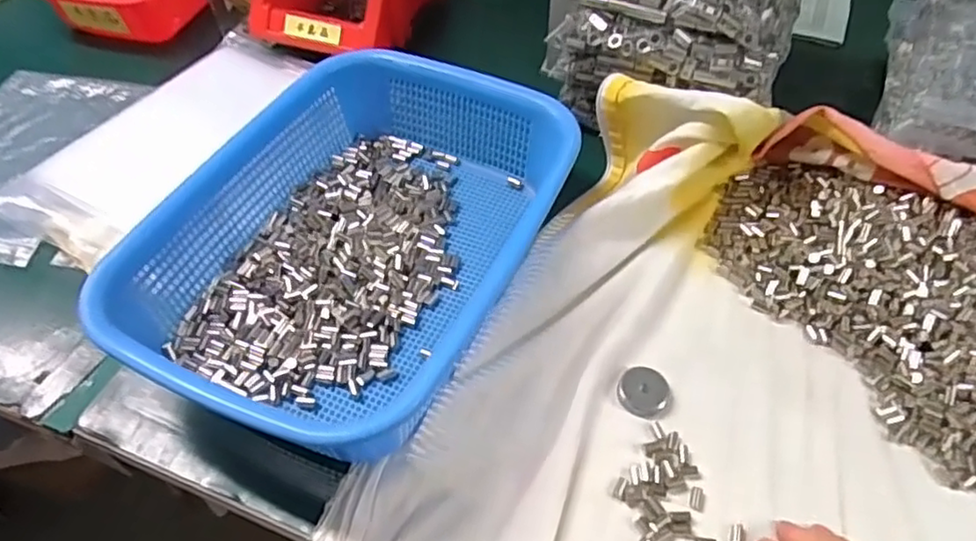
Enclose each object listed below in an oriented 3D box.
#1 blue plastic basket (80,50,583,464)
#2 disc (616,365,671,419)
[{"bbox_3d":[-0.081,-0.025,0.425,0.200,0.064,0.285,25,59,17],"label":"blue plastic basket"},{"bbox_3d":[0.093,0.072,0.395,0.029,0.006,0.029,0,55,1],"label":"disc"}]

